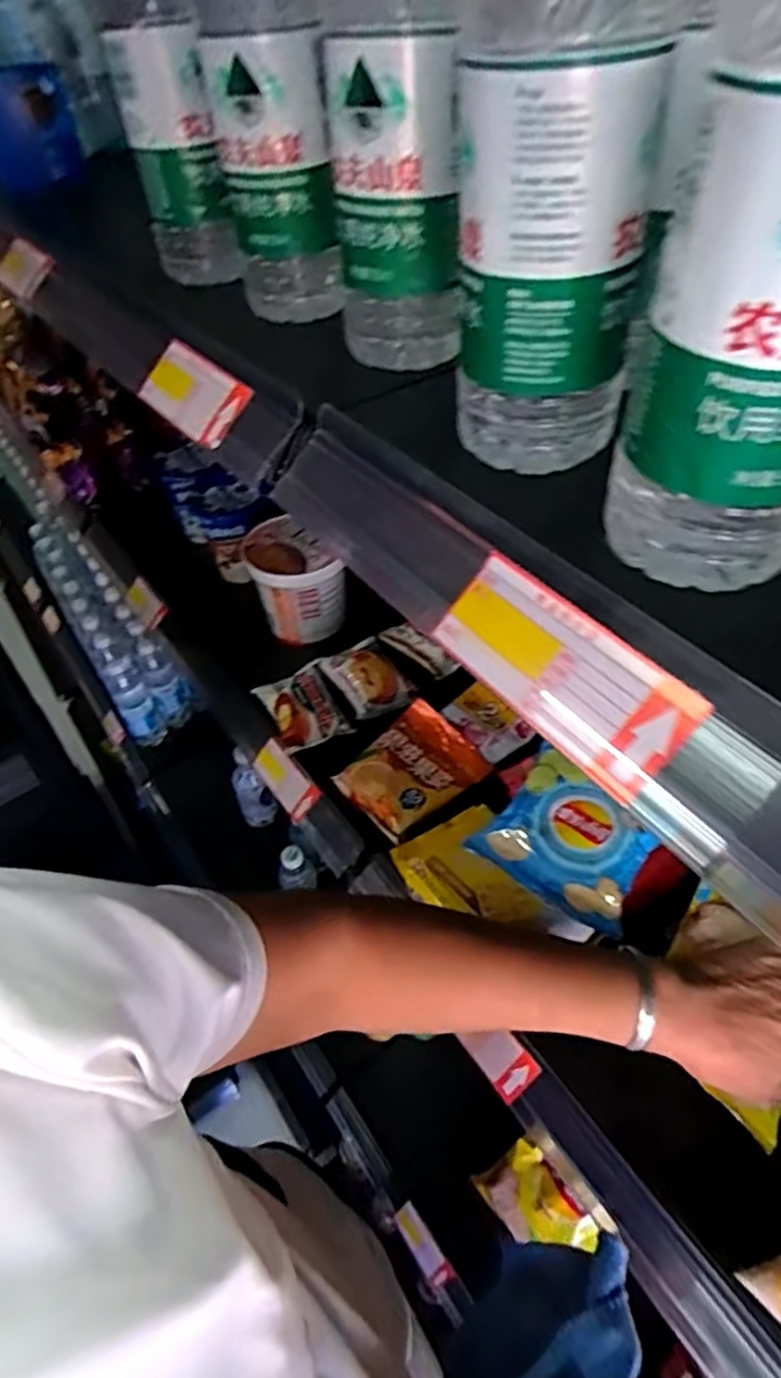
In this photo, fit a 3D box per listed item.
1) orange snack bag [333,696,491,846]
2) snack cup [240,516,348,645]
[{"bbox_3d":[0.018,0.075,0.640,0.118,0.026,0.098,-31,53,-23],"label":"orange snack bag"},{"bbox_3d":[-0.109,-0.124,0.775,0.103,0.109,0.108,-1,47,1],"label":"snack cup"}]

